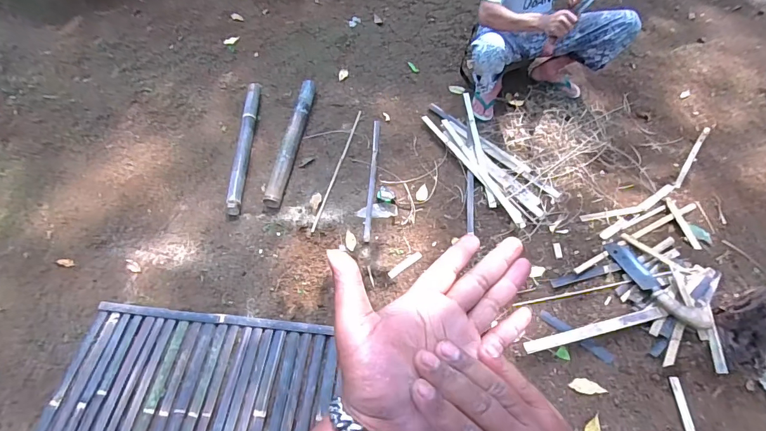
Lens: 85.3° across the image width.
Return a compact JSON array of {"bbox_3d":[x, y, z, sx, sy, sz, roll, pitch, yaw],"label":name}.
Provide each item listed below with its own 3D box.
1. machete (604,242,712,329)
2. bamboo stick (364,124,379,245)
[{"bbox_3d":[0.855,0.214,1.328,0.082,0.032,0.375,-15,39,-9],"label":"machete"},{"bbox_3d":[-0.045,-0.173,1.747,0.028,0.013,0.633,3,57,2],"label":"bamboo stick"}]

